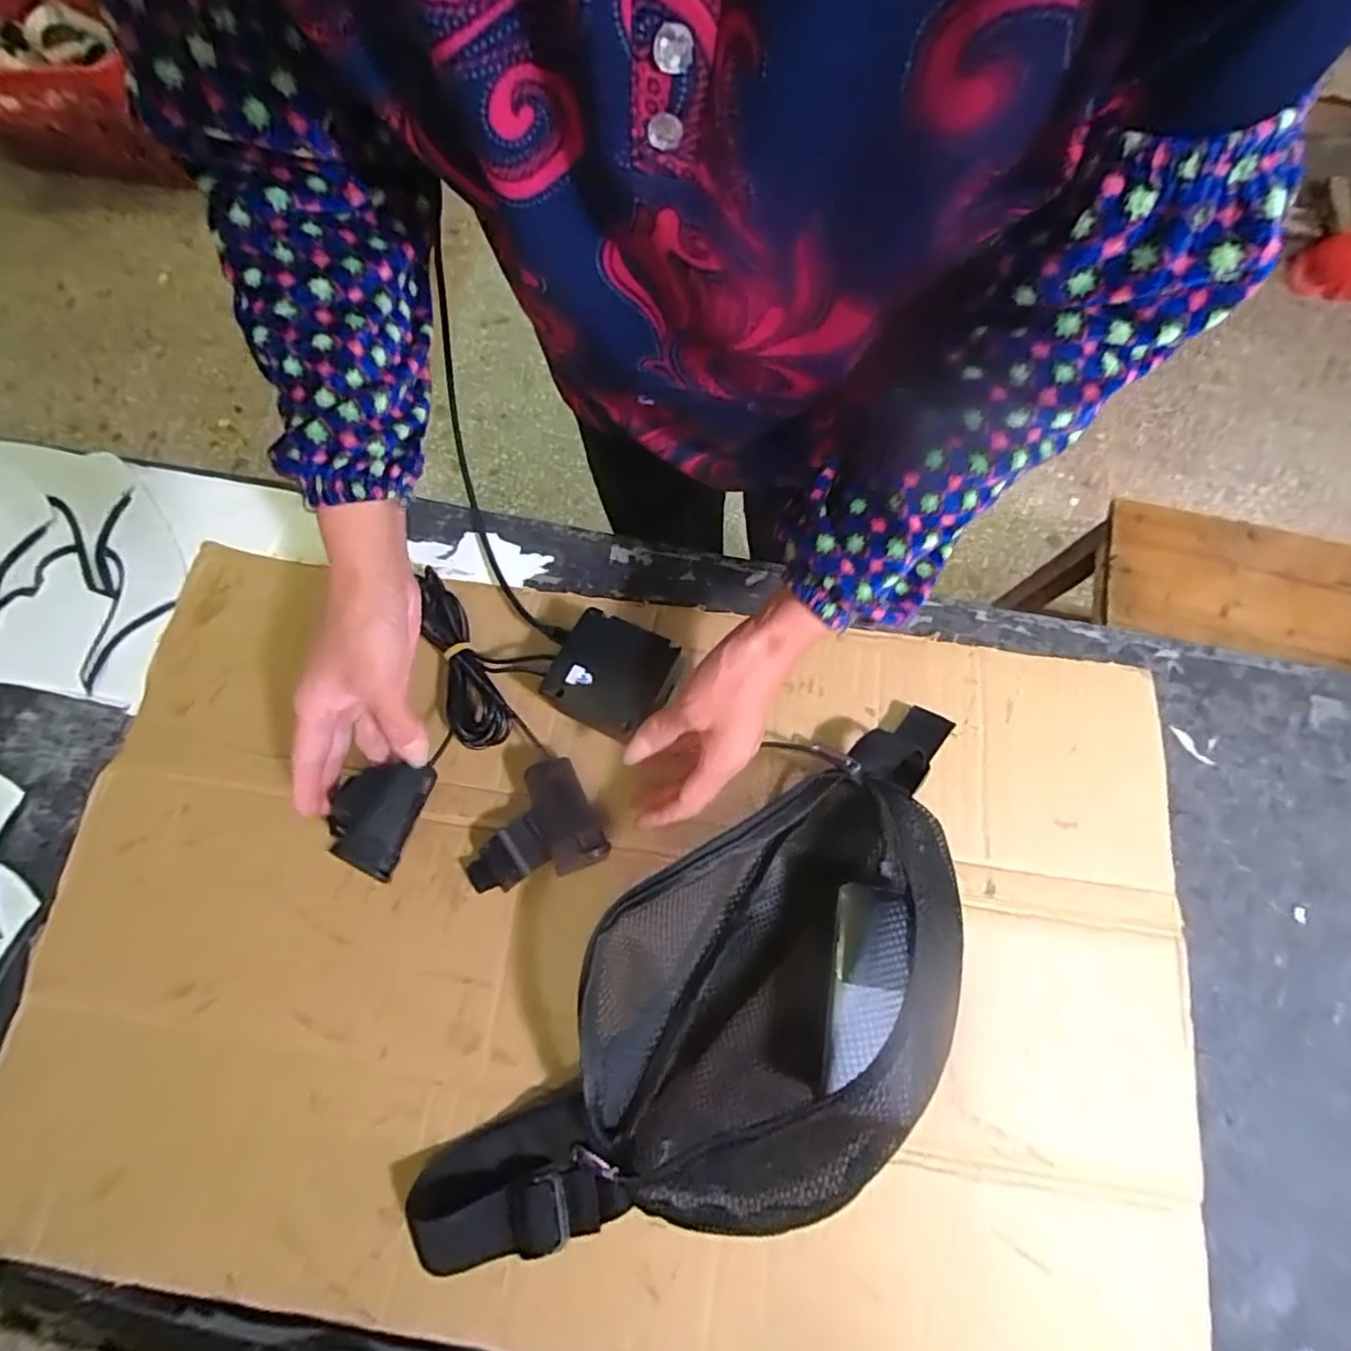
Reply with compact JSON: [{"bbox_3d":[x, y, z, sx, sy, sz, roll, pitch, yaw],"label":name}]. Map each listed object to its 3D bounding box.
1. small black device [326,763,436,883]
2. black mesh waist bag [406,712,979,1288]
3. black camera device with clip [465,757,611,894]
[{"bbox_3d":[-0.187,0.086,0.392,0.045,0.028,0.066,14,75,5],"label":"small black device"},{"bbox_3d":[0.039,0.211,0.370,0.416,0.088,0.199,-31,76,-7],"label":"black mesh waist bag"},{"bbox_3d":[-0.099,0.106,0.421,0.097,0.050,0.075,-27,75,-6],"label":"black camera device with clip"}]

